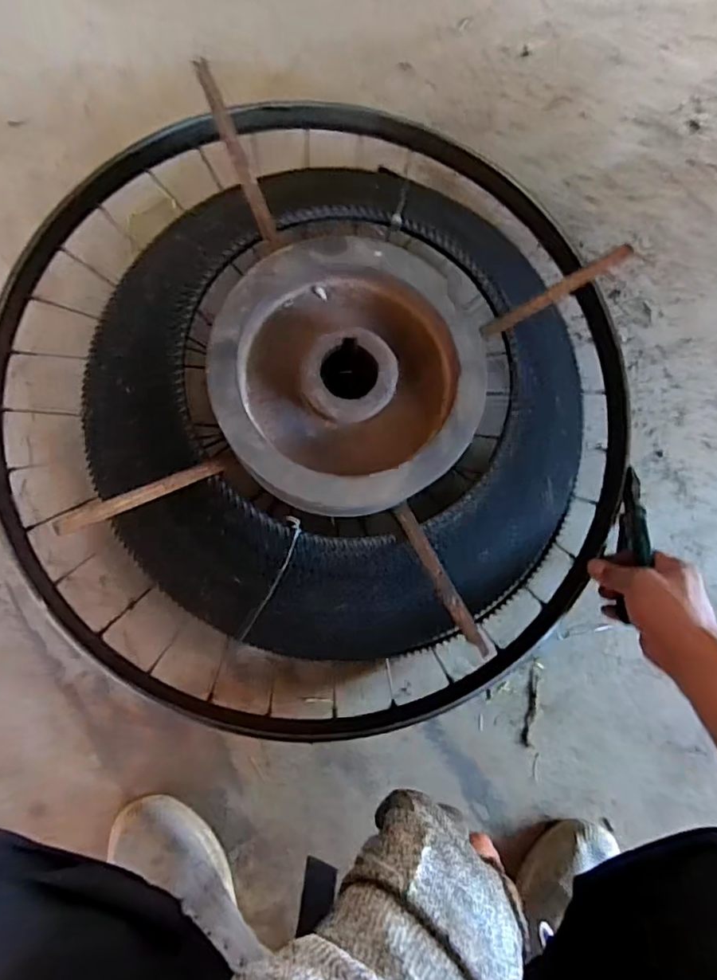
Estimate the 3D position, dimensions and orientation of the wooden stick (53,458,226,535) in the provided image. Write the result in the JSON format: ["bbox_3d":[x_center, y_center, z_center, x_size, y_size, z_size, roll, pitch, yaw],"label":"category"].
[{"bbox_3d":[-0.156,0.003,0.414,0.121,0.008,0.014,-26,86,-29],"label":"wooden stick"}]

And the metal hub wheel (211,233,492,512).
[{"bbox_3d":[-0.006,-0.083,0.417,0.187,0.051,0.192,1,84,-5],"label":"metal hub wheel"}]

